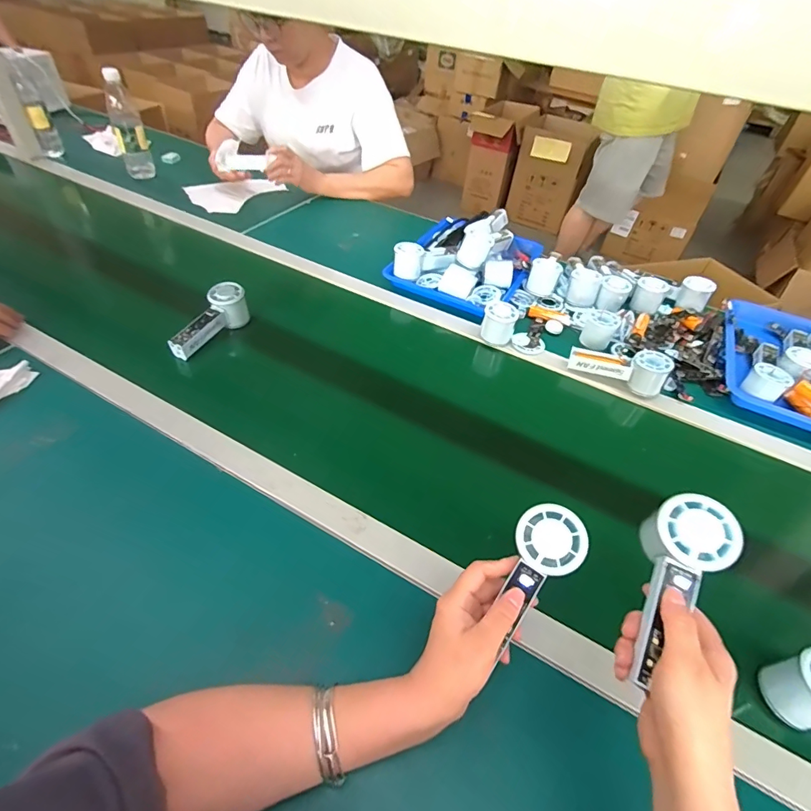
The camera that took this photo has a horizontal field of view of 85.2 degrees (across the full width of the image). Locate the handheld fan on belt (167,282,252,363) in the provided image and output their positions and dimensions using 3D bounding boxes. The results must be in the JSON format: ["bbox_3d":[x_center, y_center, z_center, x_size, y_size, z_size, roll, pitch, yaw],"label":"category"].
[{"bbox_3d":[-0.321,-0.134,0.723,0.047,0.064,0.151,26,61,17],"label":"handheld fan on belt"}]

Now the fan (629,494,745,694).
[{"bbox_3d":[0.210,0.142,0.359,0.061,0.053,0.144,27,83,18],"label":"fan"}]

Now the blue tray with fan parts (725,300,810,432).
[{"bbox_3d":[0.693,-0.078,0.765,0.249,0.062,0.318,23,48,15],"label":"blue tray with fan parts"}]

